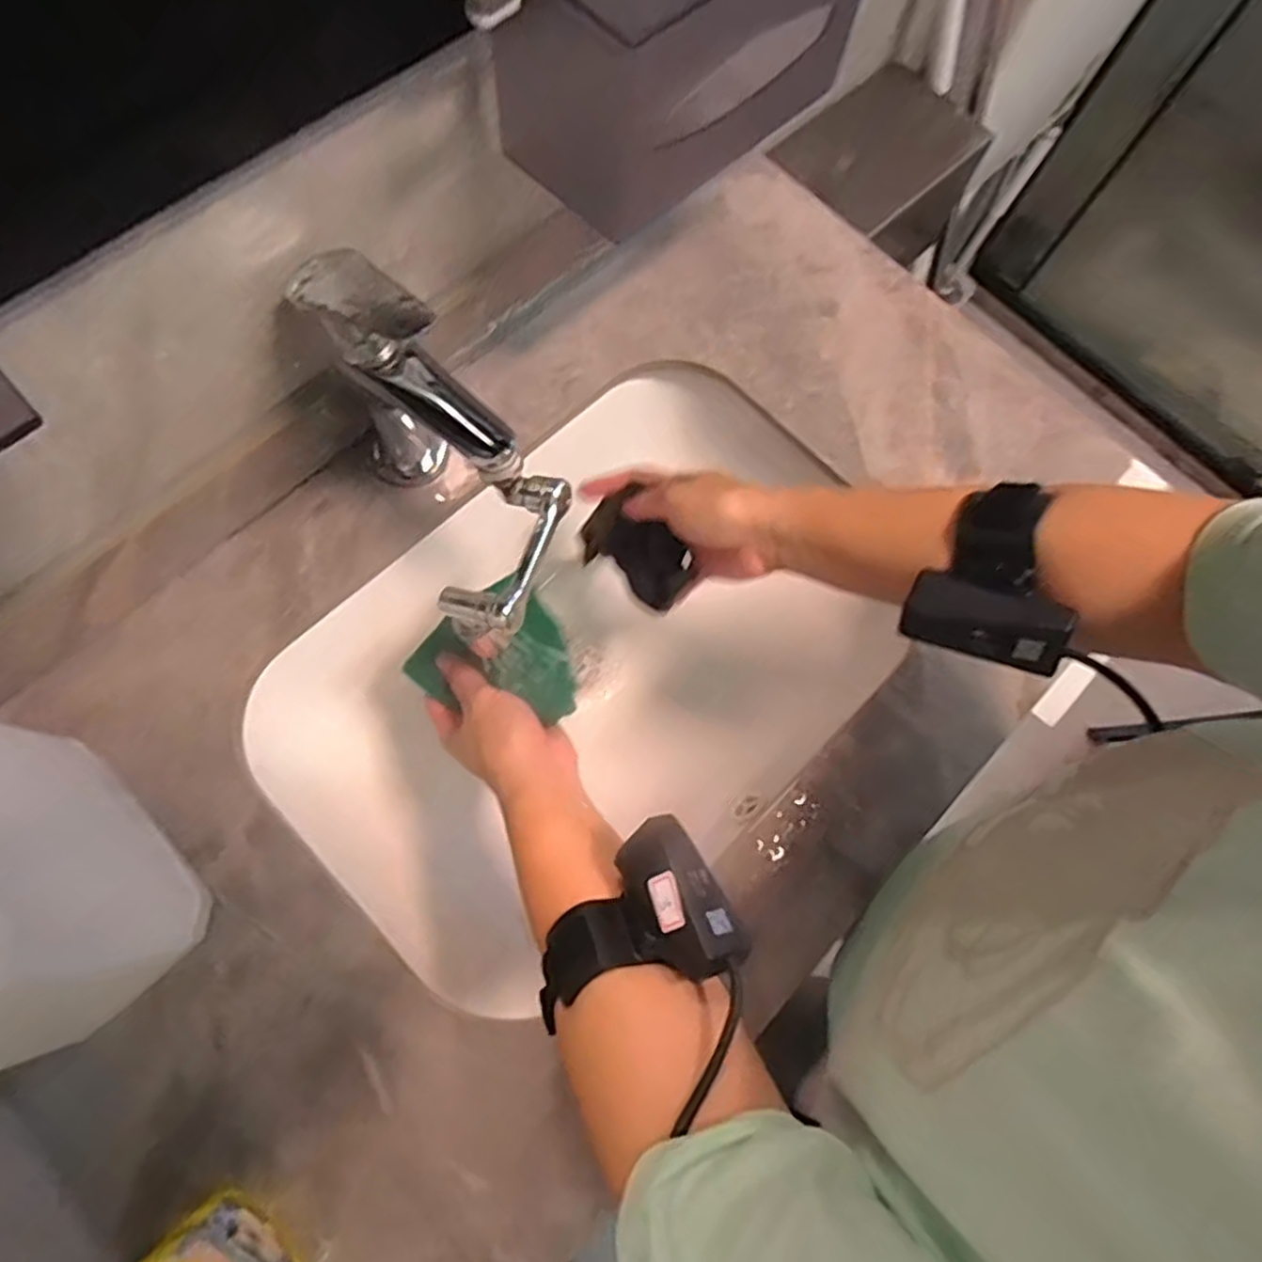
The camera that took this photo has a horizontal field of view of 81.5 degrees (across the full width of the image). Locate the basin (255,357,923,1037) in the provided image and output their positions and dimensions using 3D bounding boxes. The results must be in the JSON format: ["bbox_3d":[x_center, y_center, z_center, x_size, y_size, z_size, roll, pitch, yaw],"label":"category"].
[{"bbox_3d":[-0.025,0.037,0.579,0.435,0.184,0.303,-41,80,-14],"label":"basin"}]

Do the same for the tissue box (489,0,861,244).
[{"bbox_3d":[0.034,-0.317,0.385,0.098,0.109,0.189,43,75,9],"label":"tissue box"}]

